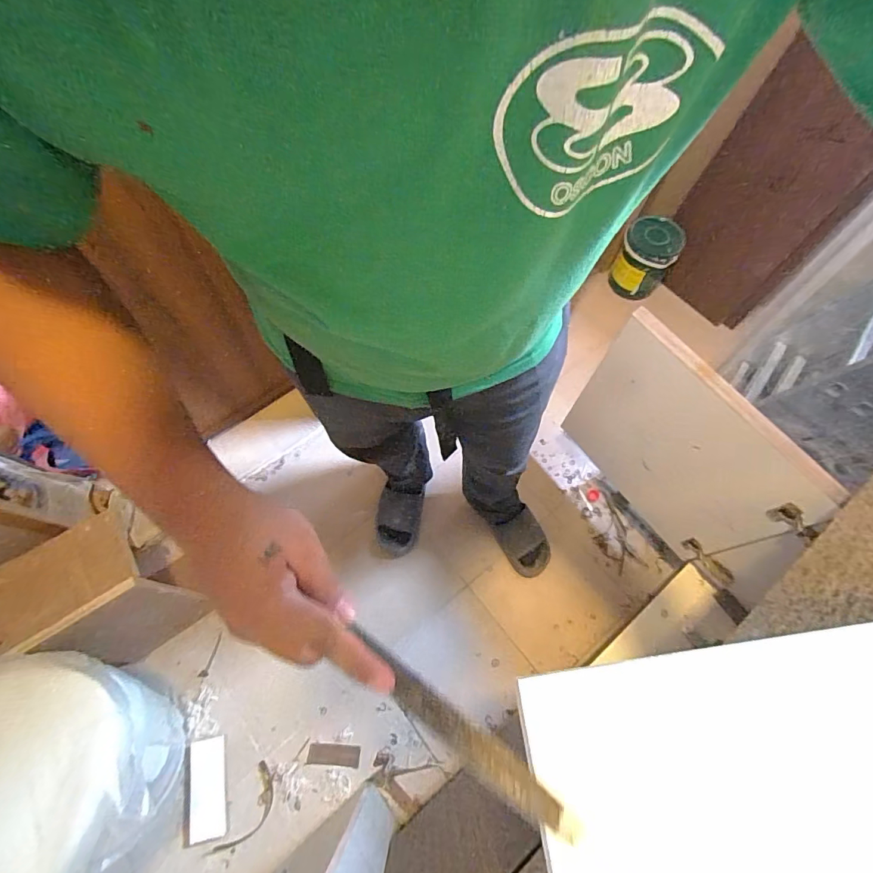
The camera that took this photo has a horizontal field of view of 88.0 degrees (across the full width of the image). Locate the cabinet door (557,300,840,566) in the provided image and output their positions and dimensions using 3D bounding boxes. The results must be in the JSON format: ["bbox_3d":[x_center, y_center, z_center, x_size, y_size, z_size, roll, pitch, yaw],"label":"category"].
[{"bbox_3d":[0.467,0.034,0.918,0.035,0.453,0.427,-31,69,-14],"label":"cabinet door"}]

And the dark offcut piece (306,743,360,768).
[{"bbox_3d":[-0.235,0.728,1.033,0.117,0.012,0.040,3,65,1],"label":"dark offcut piece"}]

